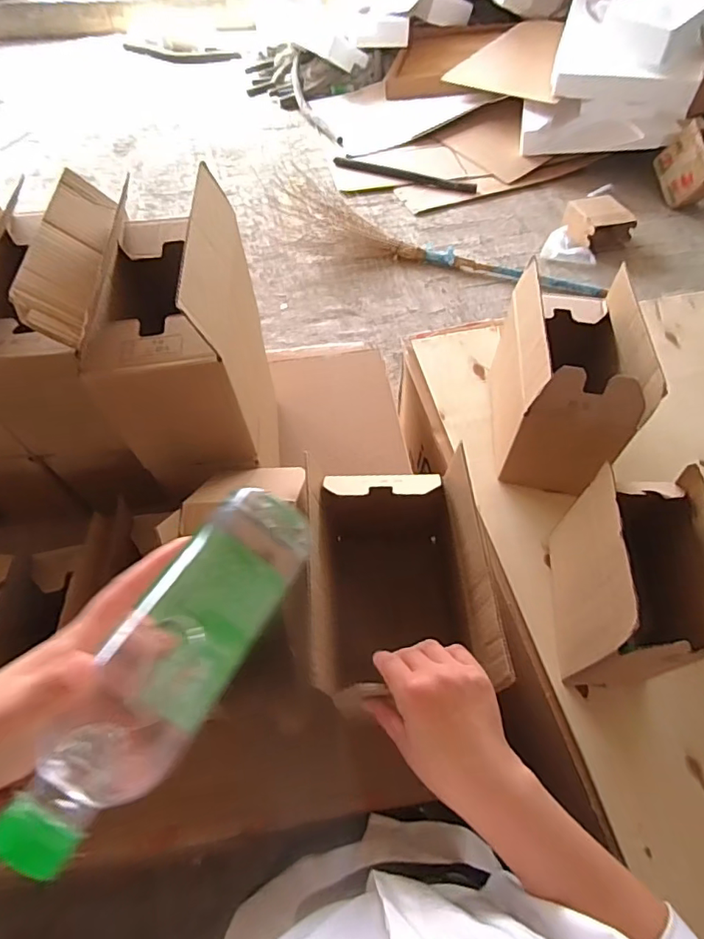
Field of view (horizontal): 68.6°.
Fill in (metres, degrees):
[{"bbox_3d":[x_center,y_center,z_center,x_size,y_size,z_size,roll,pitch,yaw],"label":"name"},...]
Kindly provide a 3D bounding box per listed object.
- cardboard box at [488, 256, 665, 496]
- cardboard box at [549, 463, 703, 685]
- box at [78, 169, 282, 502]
[{"bbox_3d":[0.288,-0.122,0.727,0.139,0.229,0.248,5,58,2],"label":"cardboard box"},{"bbox_3d":[0.311,0.124,0.586,0.109,0.197,0.212,8,58,4],"label":"cardboard box"},{"bbox_3d":[-0.182,-0.113,0.624,0.151,0.365,0.229,0,56,-1],"label":"box"}]

